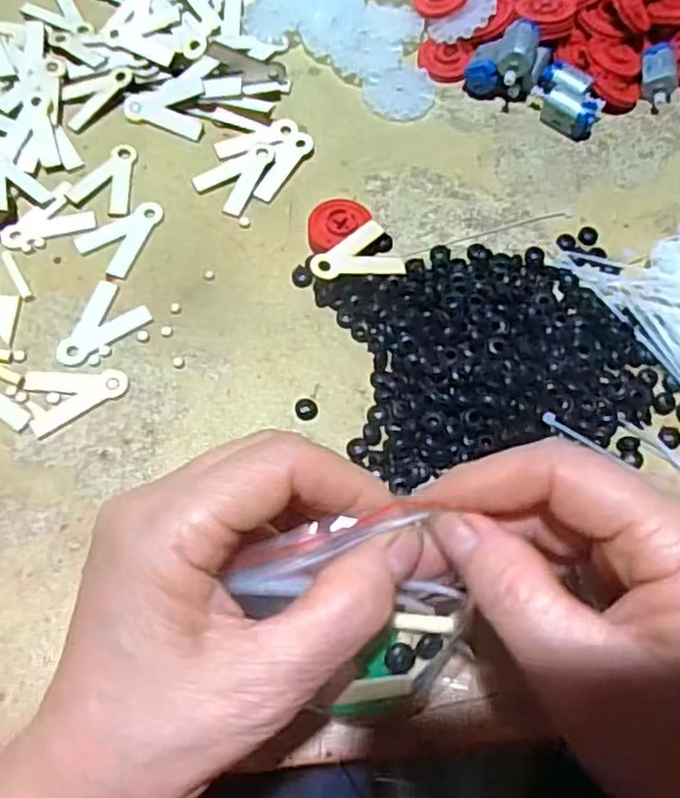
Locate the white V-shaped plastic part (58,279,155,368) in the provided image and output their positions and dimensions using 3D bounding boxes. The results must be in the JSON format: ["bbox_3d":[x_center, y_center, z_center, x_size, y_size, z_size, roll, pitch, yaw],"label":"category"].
[{"bbox_3d":[-0.116,-0.038,0.330,0.045,0.004,0.032,-35,72,-14],"label":"white V-shaped plastic part"}]

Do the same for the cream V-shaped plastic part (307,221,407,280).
[{"bbox_3d":[0.007,-0.071,0.334,0.044,0.007,0.030,-9,68,-5],"label":"cream V-shaped plastic part"}]

